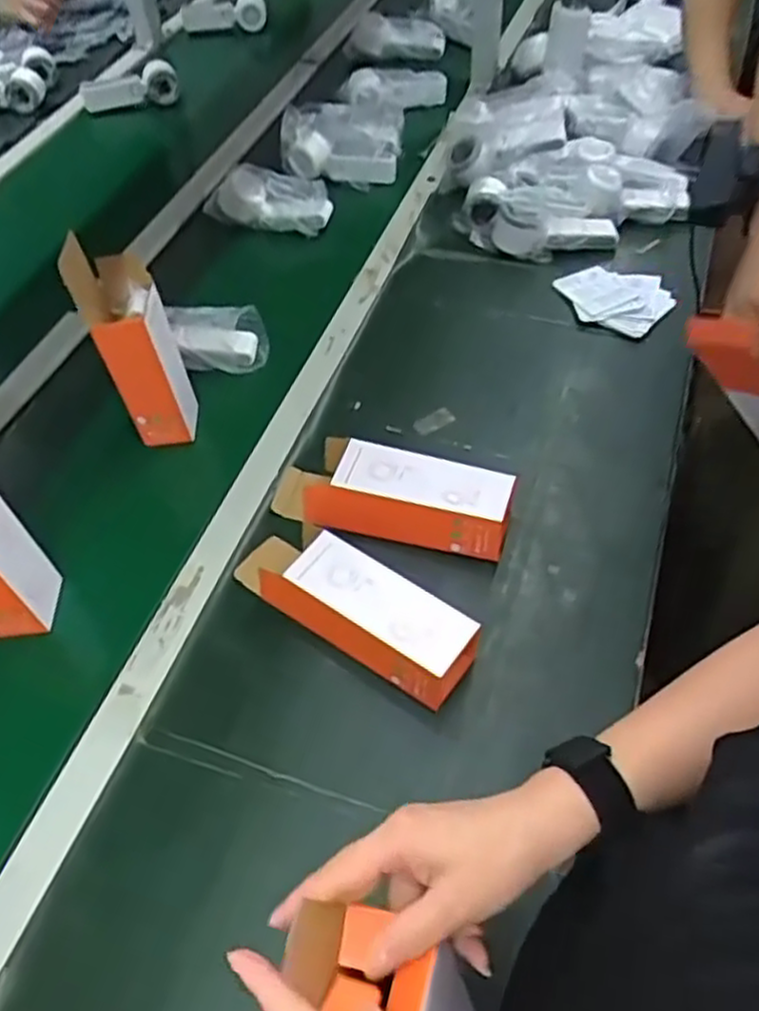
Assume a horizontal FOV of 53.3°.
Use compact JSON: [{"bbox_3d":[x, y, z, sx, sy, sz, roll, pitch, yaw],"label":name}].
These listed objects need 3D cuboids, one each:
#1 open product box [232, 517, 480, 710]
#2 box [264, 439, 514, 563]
[{"bbox_3d":[-0.028,0.086,0.694,0.243,0.053,0.078,27,58,21],"label":"open product box"},{"bbox_3d":[0.009,-0.012,0.762,0.248,0.059,0.088,15,54,13],"label":"box"}]

